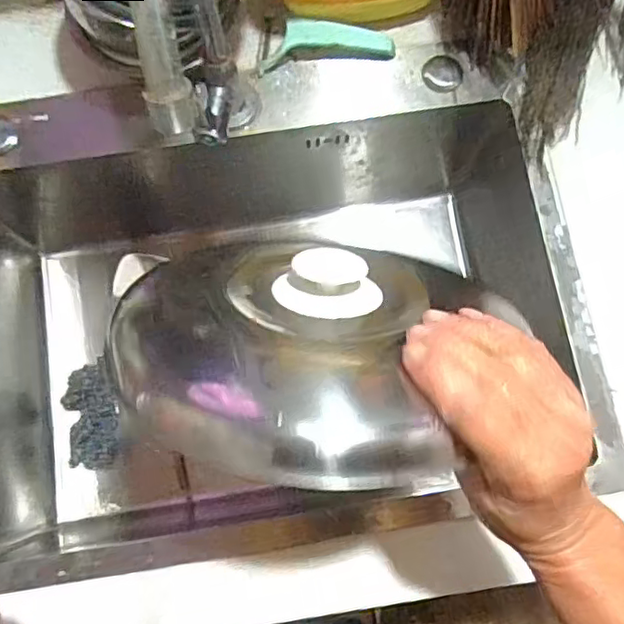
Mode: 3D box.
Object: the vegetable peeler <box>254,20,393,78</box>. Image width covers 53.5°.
[{"bbox_3d":[0.012,-0.251,0.577,0.124,0.021,0.037,-5,77,-1],"label":"vegetable peeler"}]

